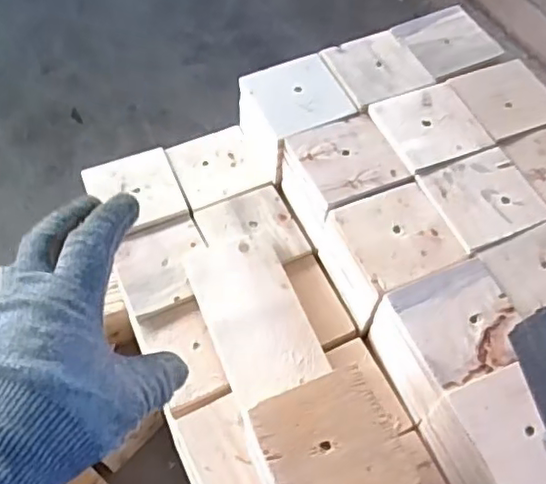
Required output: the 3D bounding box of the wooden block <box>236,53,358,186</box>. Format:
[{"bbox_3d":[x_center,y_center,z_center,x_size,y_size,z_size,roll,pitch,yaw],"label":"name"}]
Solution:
[{"bbox_3d":[0.022,-0.131,0.653,0.098,0.071,0.100,-23,61,-13],"label":"wooden block"}]

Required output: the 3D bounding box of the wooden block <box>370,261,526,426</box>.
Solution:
[{"bbox_3d":[0.146,0.084,0.522,0.096,0.085,0.098,-17,60,-10],"label":"wooden block"}]

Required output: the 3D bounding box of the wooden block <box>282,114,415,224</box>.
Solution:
[{"bbox_3d":[0.066,-0.060,0.609,0.097,0.074,0.099,-20,60,-12],"label":"wooden block"}]

